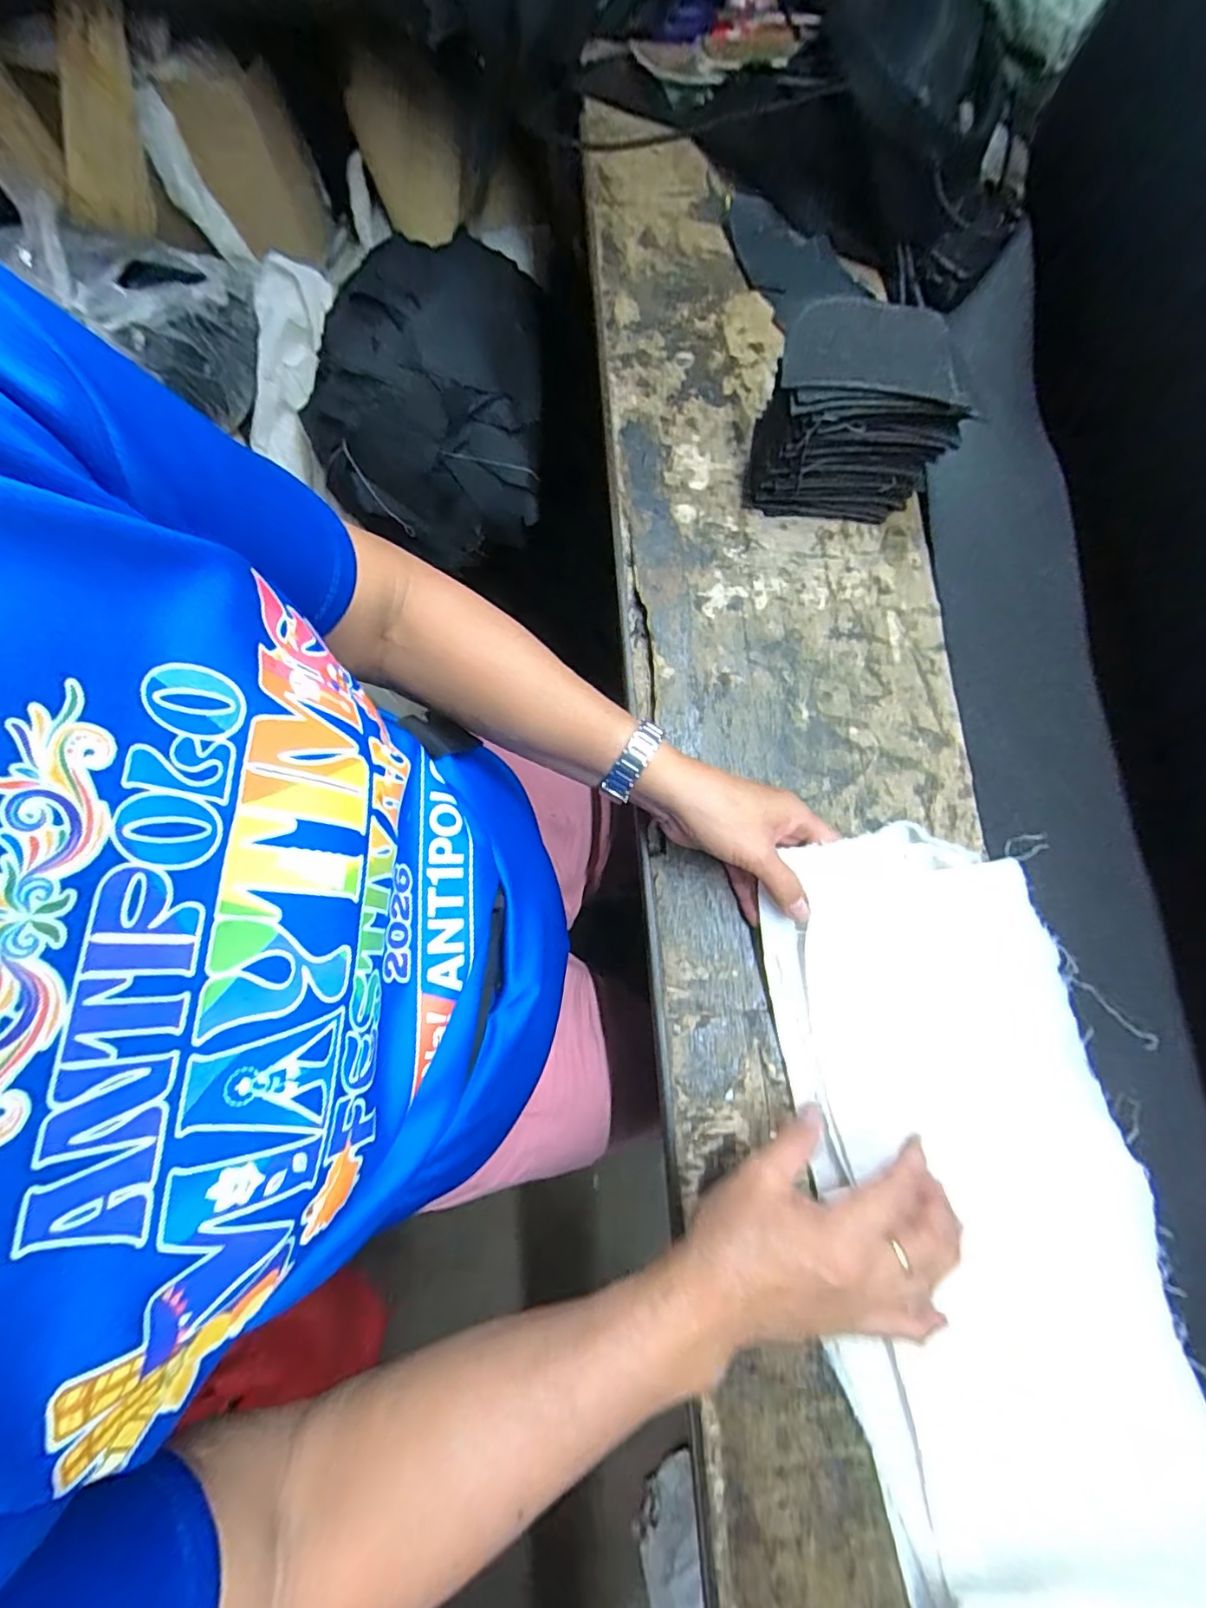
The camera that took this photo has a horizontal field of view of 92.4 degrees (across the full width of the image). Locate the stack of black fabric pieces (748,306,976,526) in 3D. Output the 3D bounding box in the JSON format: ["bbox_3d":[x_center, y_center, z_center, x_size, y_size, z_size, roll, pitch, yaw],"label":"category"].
[{"bbox_3d":[0.179,-0.279,0.422,0.131,0.113,0.078,5,77,1],"label":"stack of black fabric pieces"}]

